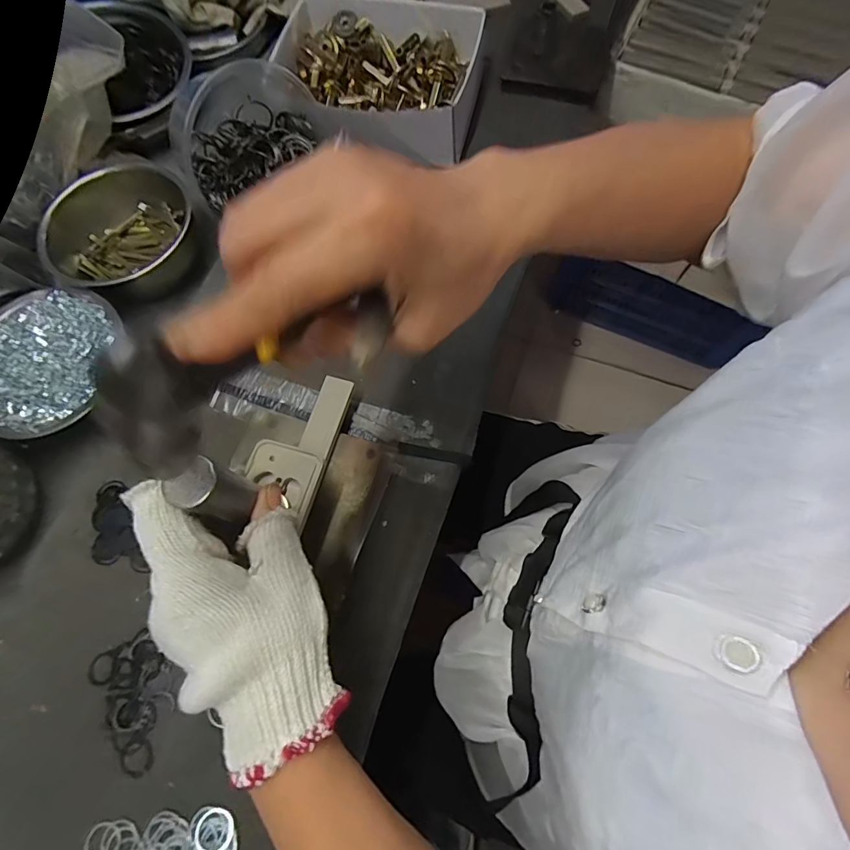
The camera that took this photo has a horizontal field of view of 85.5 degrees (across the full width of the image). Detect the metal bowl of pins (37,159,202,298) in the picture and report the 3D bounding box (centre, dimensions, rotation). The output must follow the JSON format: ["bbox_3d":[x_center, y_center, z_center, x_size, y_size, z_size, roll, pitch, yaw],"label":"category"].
[{"bbox_3d":[-0.274,-0.175,0.421,0.130,0.055,0.119,0,68,0],"label":"metal bowl of pins"}]

